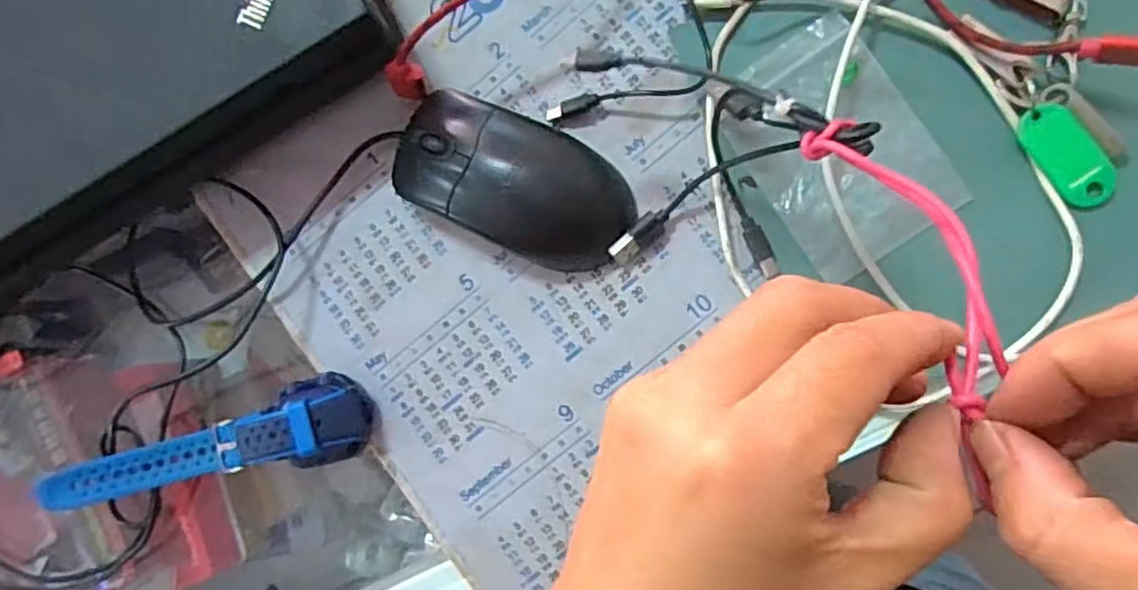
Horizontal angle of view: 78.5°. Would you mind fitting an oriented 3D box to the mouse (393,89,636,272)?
[{"bbox_3d":[-0.026,-0.052,0.314,0.109,0.032,0.055,27,92,8],"label":"mouse"}]

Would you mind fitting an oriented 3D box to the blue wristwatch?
[{"bbox_3d":[-0.171,0.070,0.330,0.151,0.035,0.038,-11,86,8],"label":"blue wristwatch"}]

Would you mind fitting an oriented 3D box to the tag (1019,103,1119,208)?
[{"bbox_3d":[0.206,-0.058,0.288,0.021,0.004,0.046,-37,86,16],"label":"tag"}]

